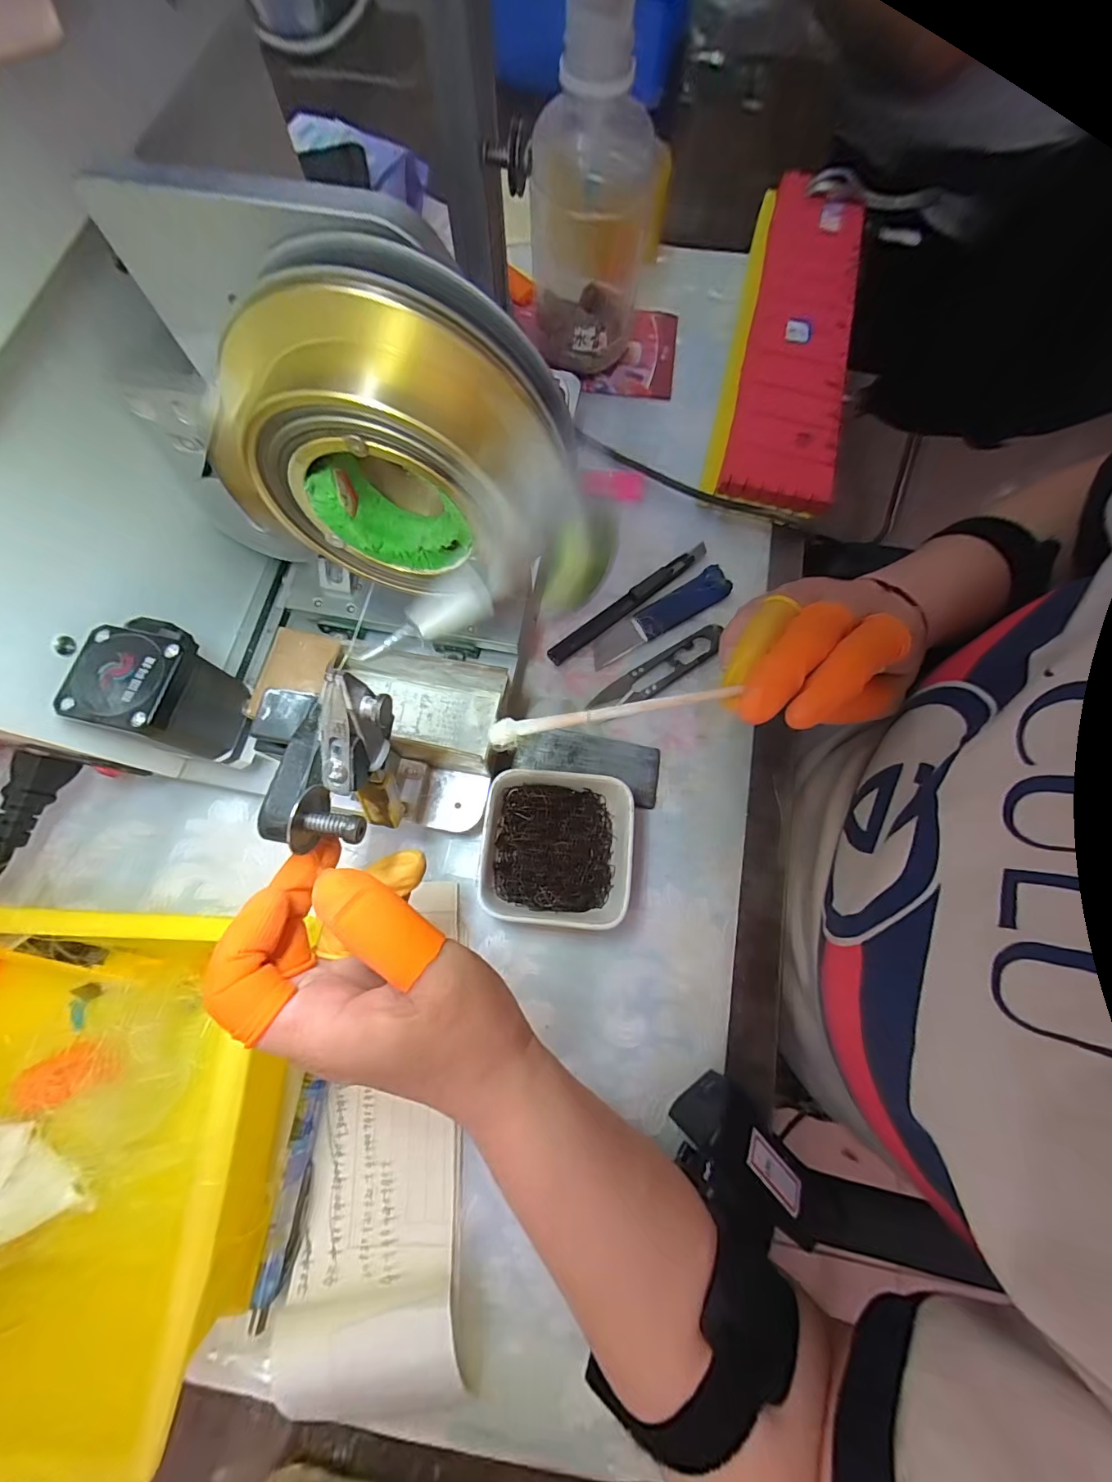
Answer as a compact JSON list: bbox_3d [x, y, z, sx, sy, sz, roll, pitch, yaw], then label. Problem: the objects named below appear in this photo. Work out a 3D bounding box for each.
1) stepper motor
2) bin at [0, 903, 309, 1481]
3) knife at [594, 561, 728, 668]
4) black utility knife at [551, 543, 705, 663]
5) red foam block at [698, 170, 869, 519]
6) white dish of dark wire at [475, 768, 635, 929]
[{"bbox_3d":[-0.173,-0.022,0.223,0.052,0.050,0.048,13,75,3],"label":"stepper motor"},{"bbox_3d":[-0.251,0.165,0.217,0.252,0.074,0.171,4,75,1],"label":"bin"},{"bbox_3d":[0.070,-0.082,0.325,0.105,0.010,0.023,-34,78,-9],"label":"knife"},{"bbox_3d":[0.053,-0.097,0.330,0.131,0.008,0.013,-38,78,-10],"label":"black utility knife"},{"bbox_3d":[0.180,-0.306,0.374,0.084,0.034,0.297,15,75,4],"label":"red foam block"},{"bbox_3d":[0.001,0.059,0.274,0.080,0.032,0.079,7,75,1],"label":"white dish of dark wire"}]

